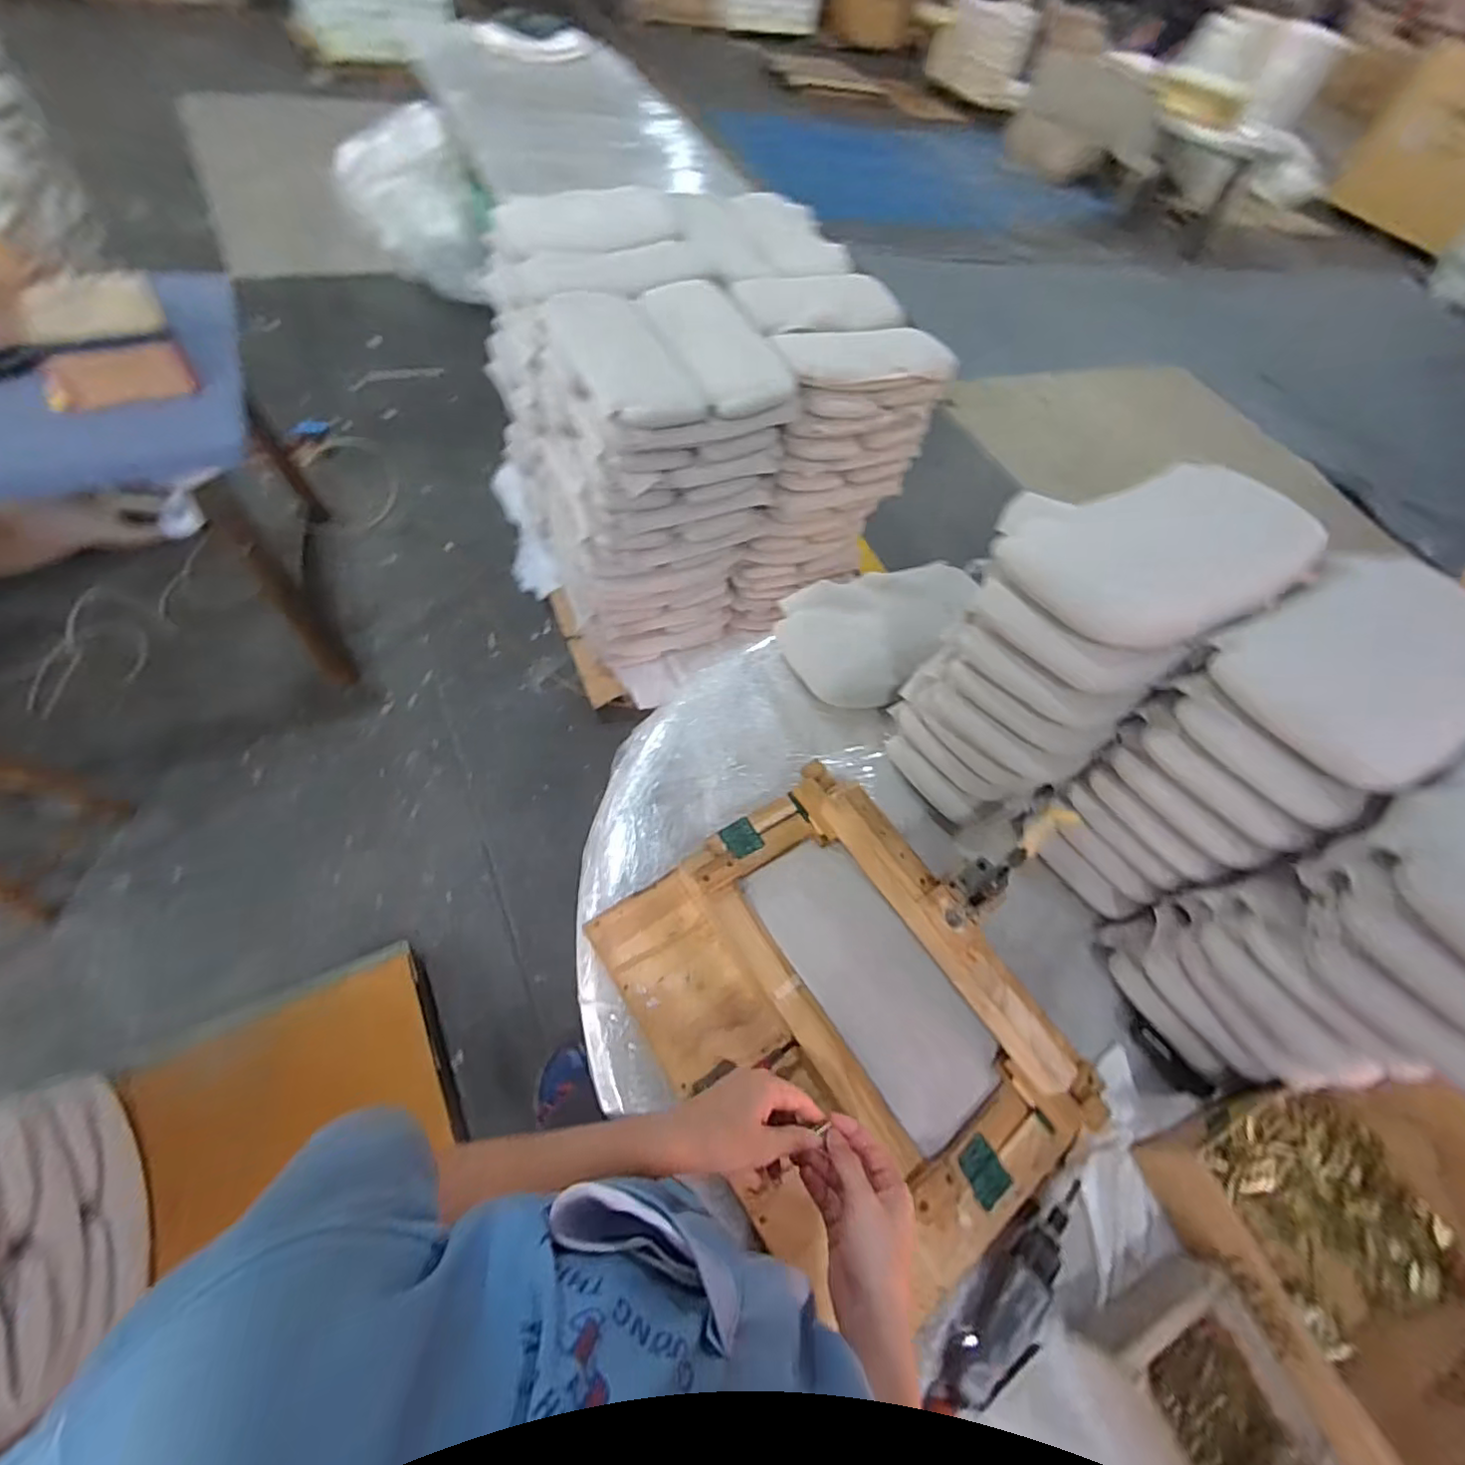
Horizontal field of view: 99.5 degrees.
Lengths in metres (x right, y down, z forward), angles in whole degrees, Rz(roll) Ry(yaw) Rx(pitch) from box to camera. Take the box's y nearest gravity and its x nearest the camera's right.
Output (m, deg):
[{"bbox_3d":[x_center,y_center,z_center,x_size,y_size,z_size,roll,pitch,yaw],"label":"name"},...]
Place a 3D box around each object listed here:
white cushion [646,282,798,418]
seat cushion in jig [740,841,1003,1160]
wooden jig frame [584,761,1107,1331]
[{"bbox_3d":[-0.049,-0.872,1.375,0.221,0.074,0.443,-16,62,-20],"label":"white cushion"},{"bbox_3d":[0.165,0.300,0.760,0.147,0.048,0.356,-26,65,-25],"label":"seat cushion in jig"},{"bbox_3d":[0.137,0.321,0.718,0.407,0.115,0.533,-31,65,-21],"label":"wooden jig frame"}]

